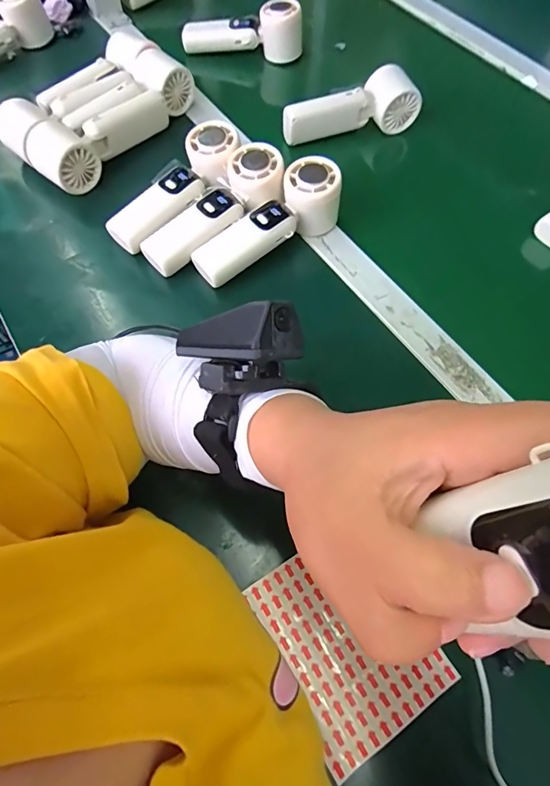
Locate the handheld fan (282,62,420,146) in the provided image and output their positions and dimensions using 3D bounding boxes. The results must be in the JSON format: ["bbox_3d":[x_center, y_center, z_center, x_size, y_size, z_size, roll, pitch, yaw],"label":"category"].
[{"bbox_3d":[0.090,-0.346,0.526,0.168,0.050,0.053,-19,65,-10],"label":"handheld fan"}]

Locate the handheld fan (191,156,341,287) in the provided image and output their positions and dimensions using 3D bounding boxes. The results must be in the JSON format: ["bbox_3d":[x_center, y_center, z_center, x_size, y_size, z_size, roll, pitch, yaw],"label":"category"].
[{"bbox_3d":[-0.005,-0.167,0.439,0.167,0.055,0.054,-35,68,0],"label":"handheld fan"}]

